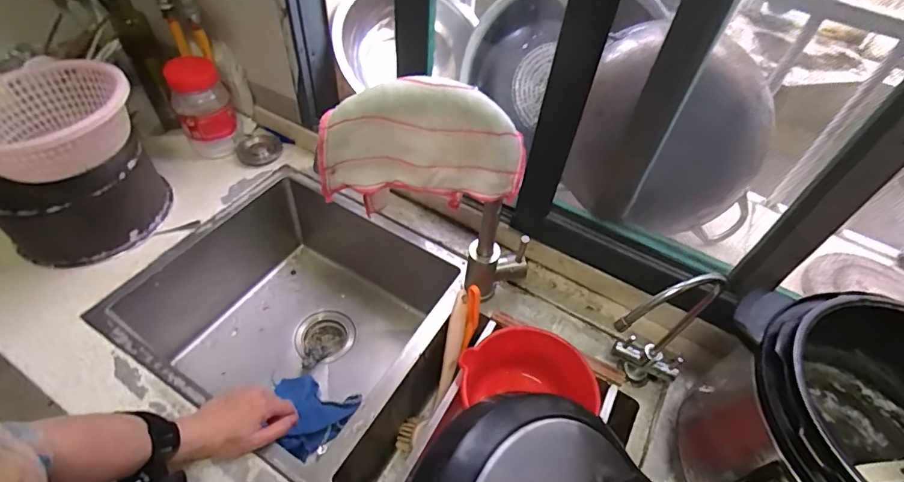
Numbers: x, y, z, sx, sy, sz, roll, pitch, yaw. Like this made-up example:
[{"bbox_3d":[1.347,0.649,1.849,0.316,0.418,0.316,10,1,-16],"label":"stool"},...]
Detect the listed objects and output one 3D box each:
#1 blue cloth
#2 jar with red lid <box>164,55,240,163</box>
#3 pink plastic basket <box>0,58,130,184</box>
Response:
[{"bbox_3d":[-0.239,0.278,0.755,0.130,0.041,0.121,23,52,14],"label":"blue cloth"},{"bbox_3d":[-0.445,-0.243,0.827,0.088,0.178,0.082,3,50,-3],"label":"jar with red lid"},{"bbox_3d":[-0.528,-0.157,0.608,0.195,0.092,0.213,-30,59,-27],"label":"pink plastic basket"}]

